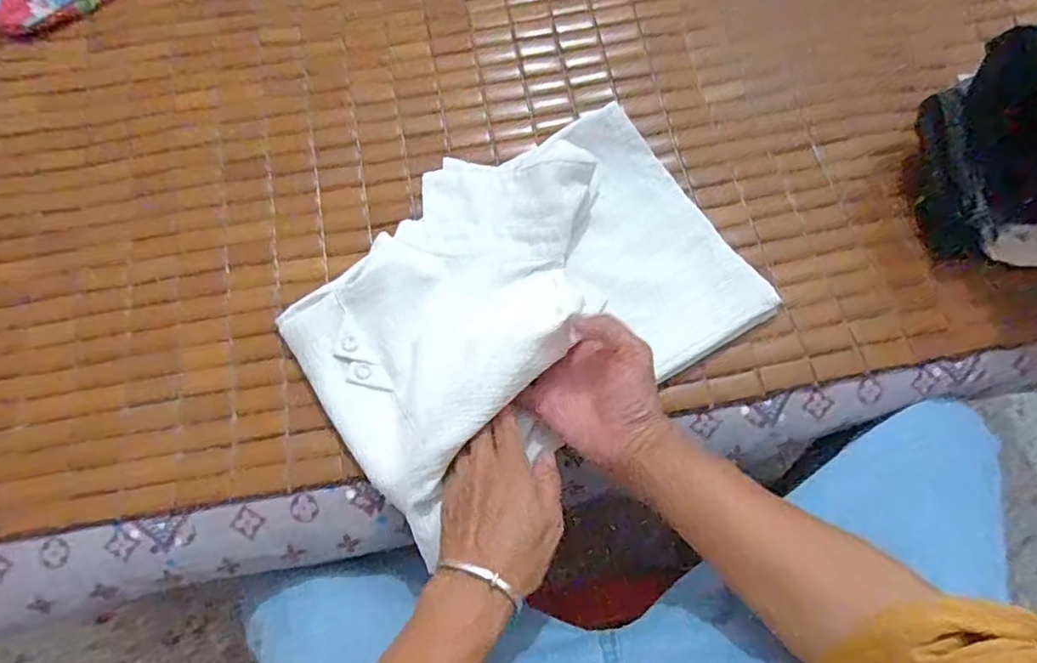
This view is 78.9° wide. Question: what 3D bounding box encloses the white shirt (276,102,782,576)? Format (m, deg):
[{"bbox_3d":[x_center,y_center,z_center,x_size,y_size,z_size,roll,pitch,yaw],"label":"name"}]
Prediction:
[{"bbox_3d":[0.002,-0.033,0.490,0.346,0.079,0.253,-39,75,-12],"label":"white shirt"}]

